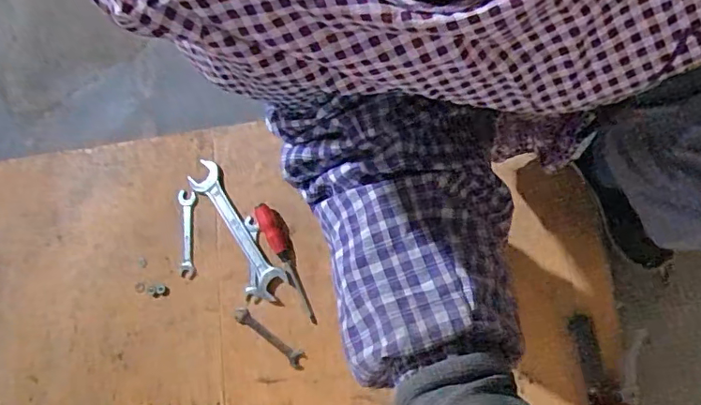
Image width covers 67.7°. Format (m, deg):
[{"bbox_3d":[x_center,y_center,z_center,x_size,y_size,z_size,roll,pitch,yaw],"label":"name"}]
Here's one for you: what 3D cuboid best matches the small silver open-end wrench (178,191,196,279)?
[{"bbox_3d":[-0.297,0.057,0.949,0.031,0.008,0.160,-5,76,-2],"label":"small silver open-end wrench"}]

